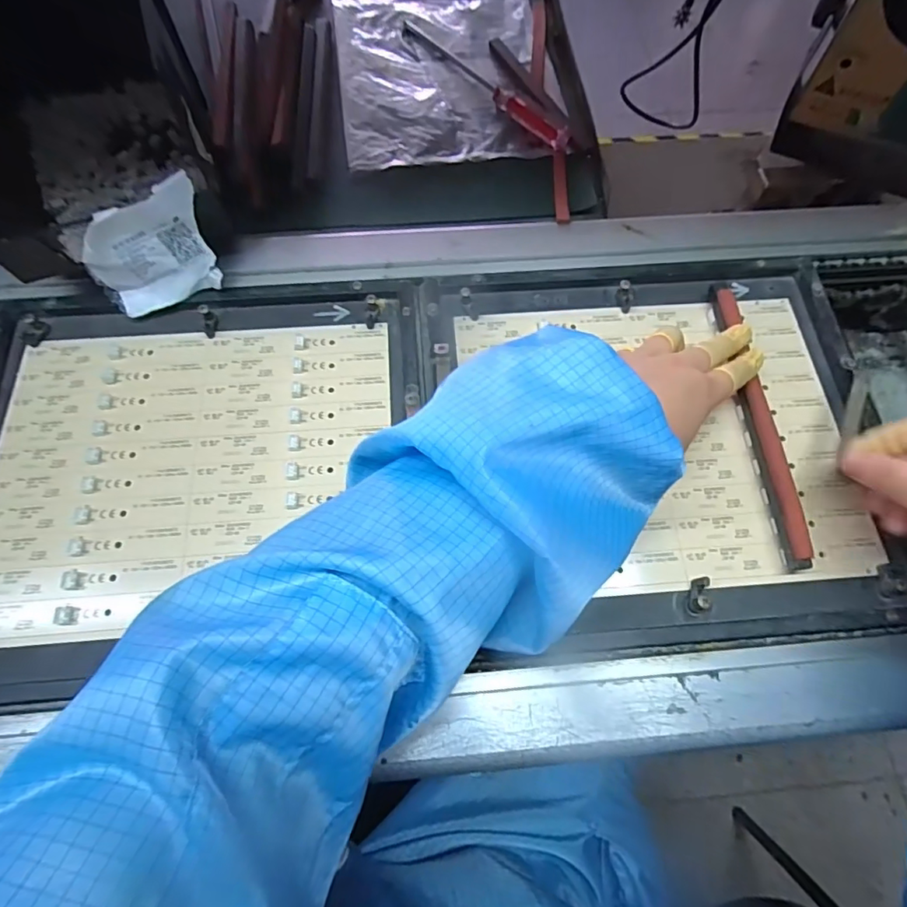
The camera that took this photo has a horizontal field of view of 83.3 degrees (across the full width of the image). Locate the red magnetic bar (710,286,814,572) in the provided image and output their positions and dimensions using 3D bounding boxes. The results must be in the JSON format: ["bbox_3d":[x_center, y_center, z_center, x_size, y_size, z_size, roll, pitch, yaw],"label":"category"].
[{"bbox_3d":[0.204,-0.025,0.348,0.013,0.024,0.203,-4,70,-1],"label":"red magnetic bar"}]

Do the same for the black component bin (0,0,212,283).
[{"bbox_3d":[-0.266,-0.249,0.372,0.150,0.127,0.224,-19,70,-6],"label":"black component bin"}]

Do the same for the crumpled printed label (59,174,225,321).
[{"bbox_3d":[-0.214,-0.140,0.360,0.092,0.082,0.030,-18,70,-6],"label":"crumpled printed label"}]

